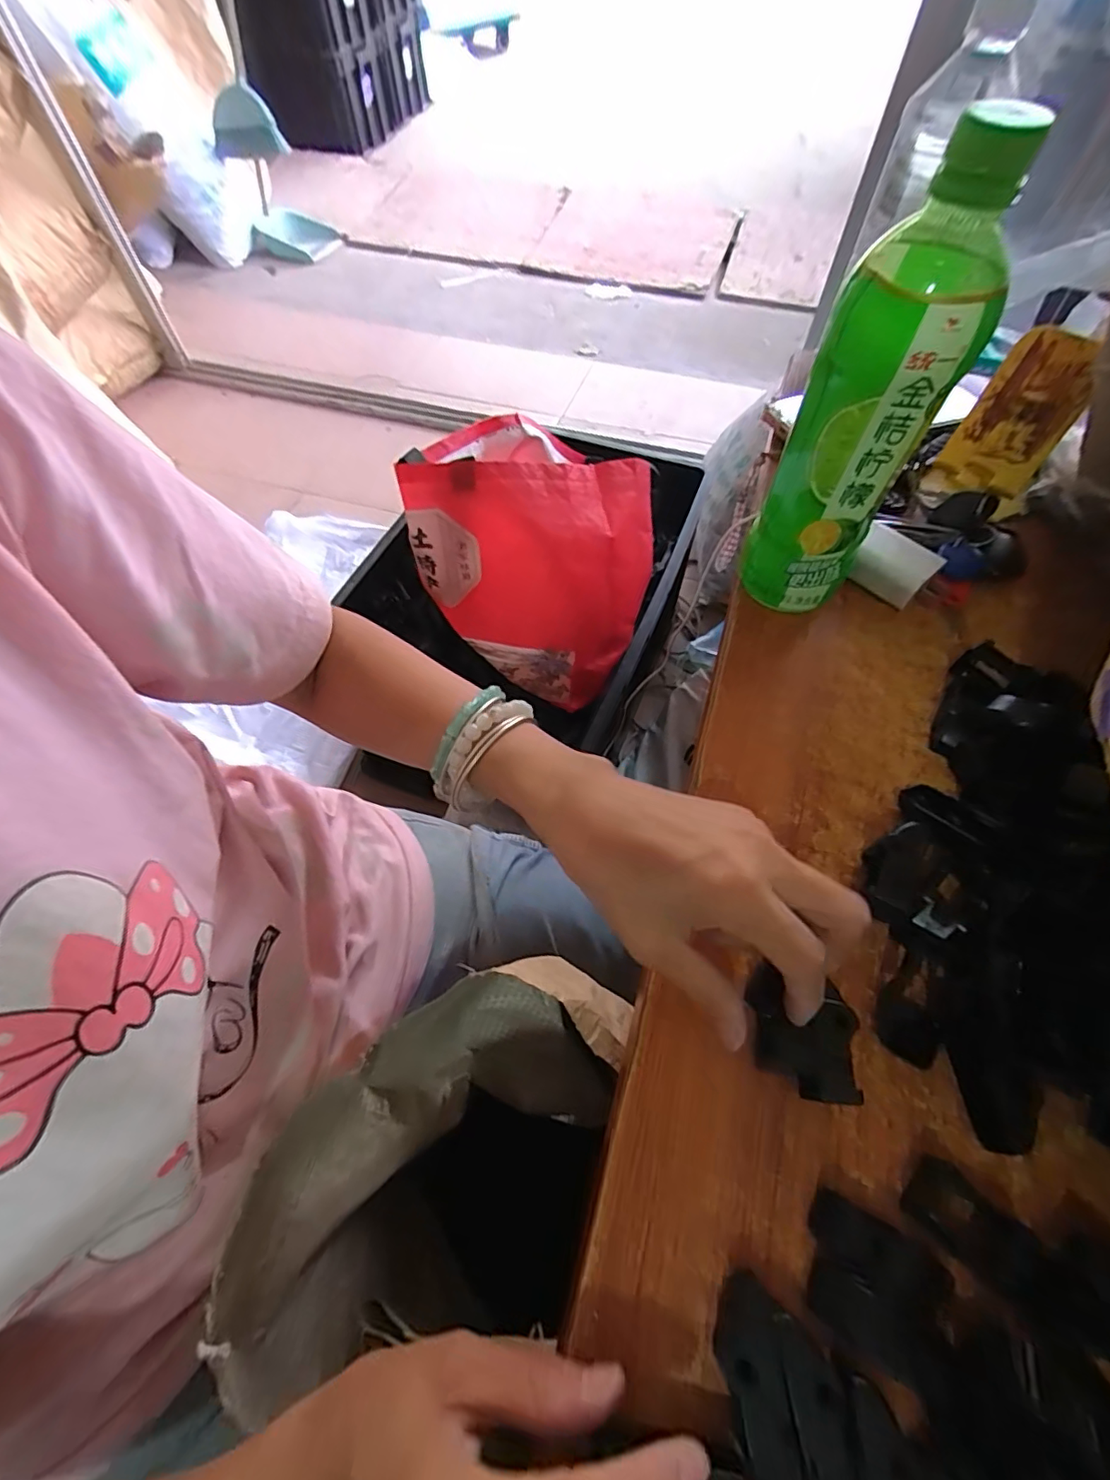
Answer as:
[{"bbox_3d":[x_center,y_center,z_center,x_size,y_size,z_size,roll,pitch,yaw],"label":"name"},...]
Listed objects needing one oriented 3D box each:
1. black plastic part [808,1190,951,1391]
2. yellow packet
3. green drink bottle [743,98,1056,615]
[{"bbox_3d":[0.112,0.192,0.196,0.041,0.011,0.037,25,63,14],"label":"black plastic part"},{"bbox_3d":[0.307,-0.211,0.372,0.058,0.098,0.021,39,51,20],"label":"yellow packet"},{"bbox_3d":[0.151,-0.156,0.280,0.058,0.214,0.060,23,63,12],"label":"green drink bottle"}]

